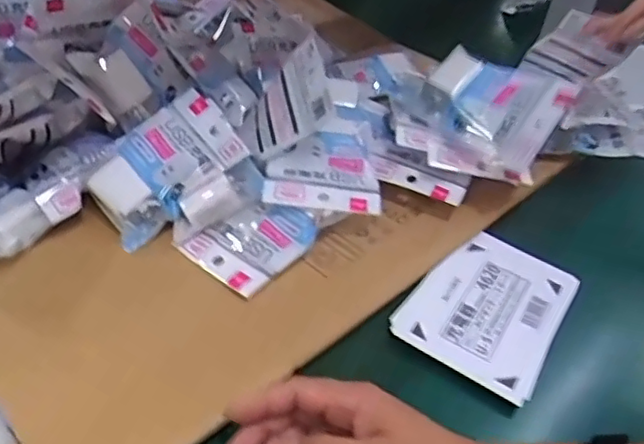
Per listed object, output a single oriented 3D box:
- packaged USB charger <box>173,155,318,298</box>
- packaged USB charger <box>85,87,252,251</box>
[{"bbox_3d":[-0.064,0.001,0.523,0.109,0.035,0.090,36,48,28],"label":"packaged USB charger"},{"bbox_3d":[-0.134,-0.053,0.545,0.135,0.024,0.087,-40,76,-21],"label":"packaged USB charger"}]

